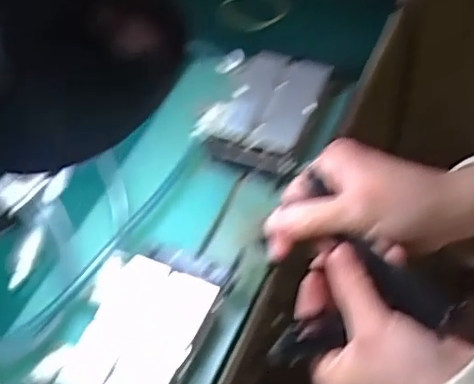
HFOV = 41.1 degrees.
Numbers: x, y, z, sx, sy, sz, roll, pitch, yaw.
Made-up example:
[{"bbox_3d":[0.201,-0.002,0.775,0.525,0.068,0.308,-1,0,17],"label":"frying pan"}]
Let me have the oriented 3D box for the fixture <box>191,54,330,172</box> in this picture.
[{"bbox_3d":[0.015,-0.052,0.415,0.069,0.026,0.091,15,57,15],"label":"fixture"}]

